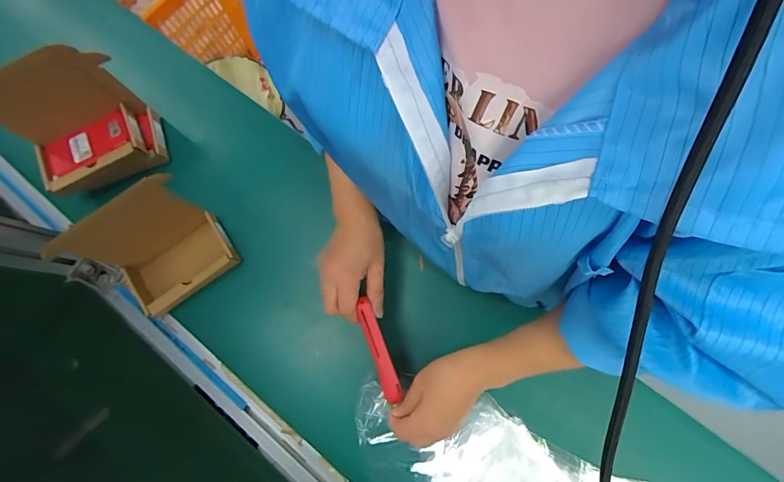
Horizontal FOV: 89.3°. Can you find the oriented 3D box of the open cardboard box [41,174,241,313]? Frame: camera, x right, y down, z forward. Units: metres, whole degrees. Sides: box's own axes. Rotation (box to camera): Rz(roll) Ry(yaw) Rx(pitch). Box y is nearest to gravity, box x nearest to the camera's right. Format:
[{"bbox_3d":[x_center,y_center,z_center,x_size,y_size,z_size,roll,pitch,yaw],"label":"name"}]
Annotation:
[{"bbox_3d":[-0.286,0.018,0.487,0.143,0.154,0.103,-43,78,-6],"label":"open cardboard box"}]

